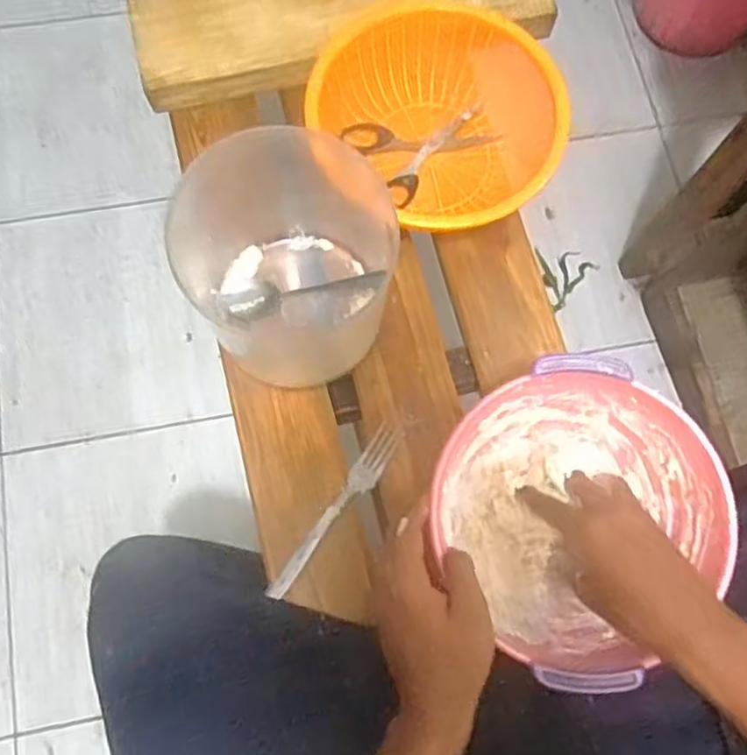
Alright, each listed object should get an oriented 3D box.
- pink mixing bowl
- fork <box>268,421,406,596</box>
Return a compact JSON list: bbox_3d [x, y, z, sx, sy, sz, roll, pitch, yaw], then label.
[{"bbox_3d":[0.145,0.101,0.516,0.194,0.088,0.191,0,75,-1],"label":"pink mixing bowl"},{"bbox_3d":[-0.028,0.110,0.569,0.024,0.010,0.168,34,76,6],"label":"fork"}]

